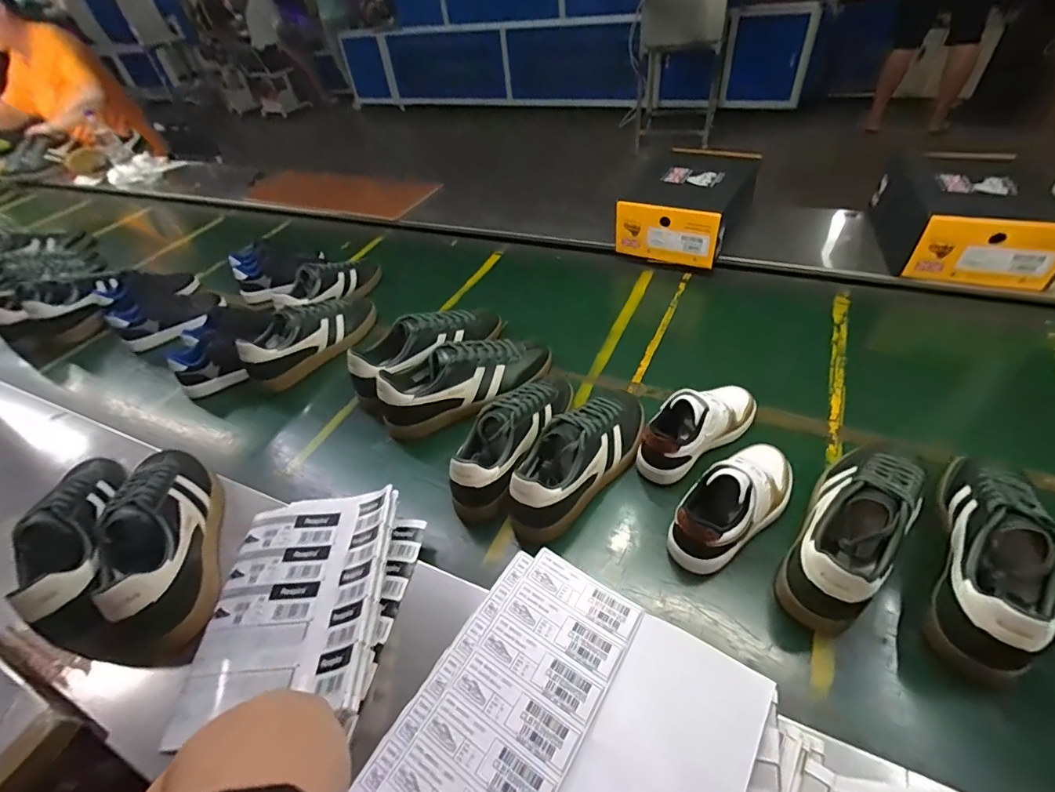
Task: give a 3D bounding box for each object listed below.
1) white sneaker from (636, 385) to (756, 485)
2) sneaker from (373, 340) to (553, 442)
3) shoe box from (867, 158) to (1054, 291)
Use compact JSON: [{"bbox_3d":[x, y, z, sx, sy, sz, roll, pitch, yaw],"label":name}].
[{"bbox_3d":[0.230,0.033,0.629,0.191,0.083,0.068,-24,46,-18],"label":"white sneaker"},{"bbox_3d":[-0.092,-0.034,0.738,0.272,0.098,0.086,-19,45,-13],"label":"sneaker"},{"bbox_3d":[0.781,-0.322,0.856,0.206,0.127,0.280,9,45,15],"label":"shoe box"}]

